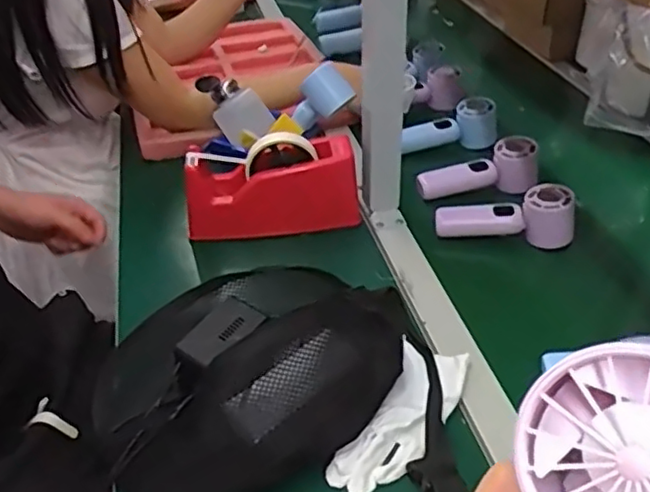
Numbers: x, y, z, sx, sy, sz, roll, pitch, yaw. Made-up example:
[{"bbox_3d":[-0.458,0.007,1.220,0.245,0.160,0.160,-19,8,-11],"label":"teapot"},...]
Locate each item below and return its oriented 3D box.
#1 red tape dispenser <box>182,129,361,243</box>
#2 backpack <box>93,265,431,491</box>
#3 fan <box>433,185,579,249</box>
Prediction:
[{"bbox_3d":[-0.063,-0.069,0.756,0.199,0.097,0.063,-5,38,-7],"label":"red tape dispenser"},{"bbox_3d":[-0.060,0.094,0.583,0.290,0.094,0.229,-26,45,-29],"label":"backpack"},{"bbox_3d":[0.209,-0.032,0.756,0.156,0.061,0.047,-3,36,16],"label":"fan"}]

